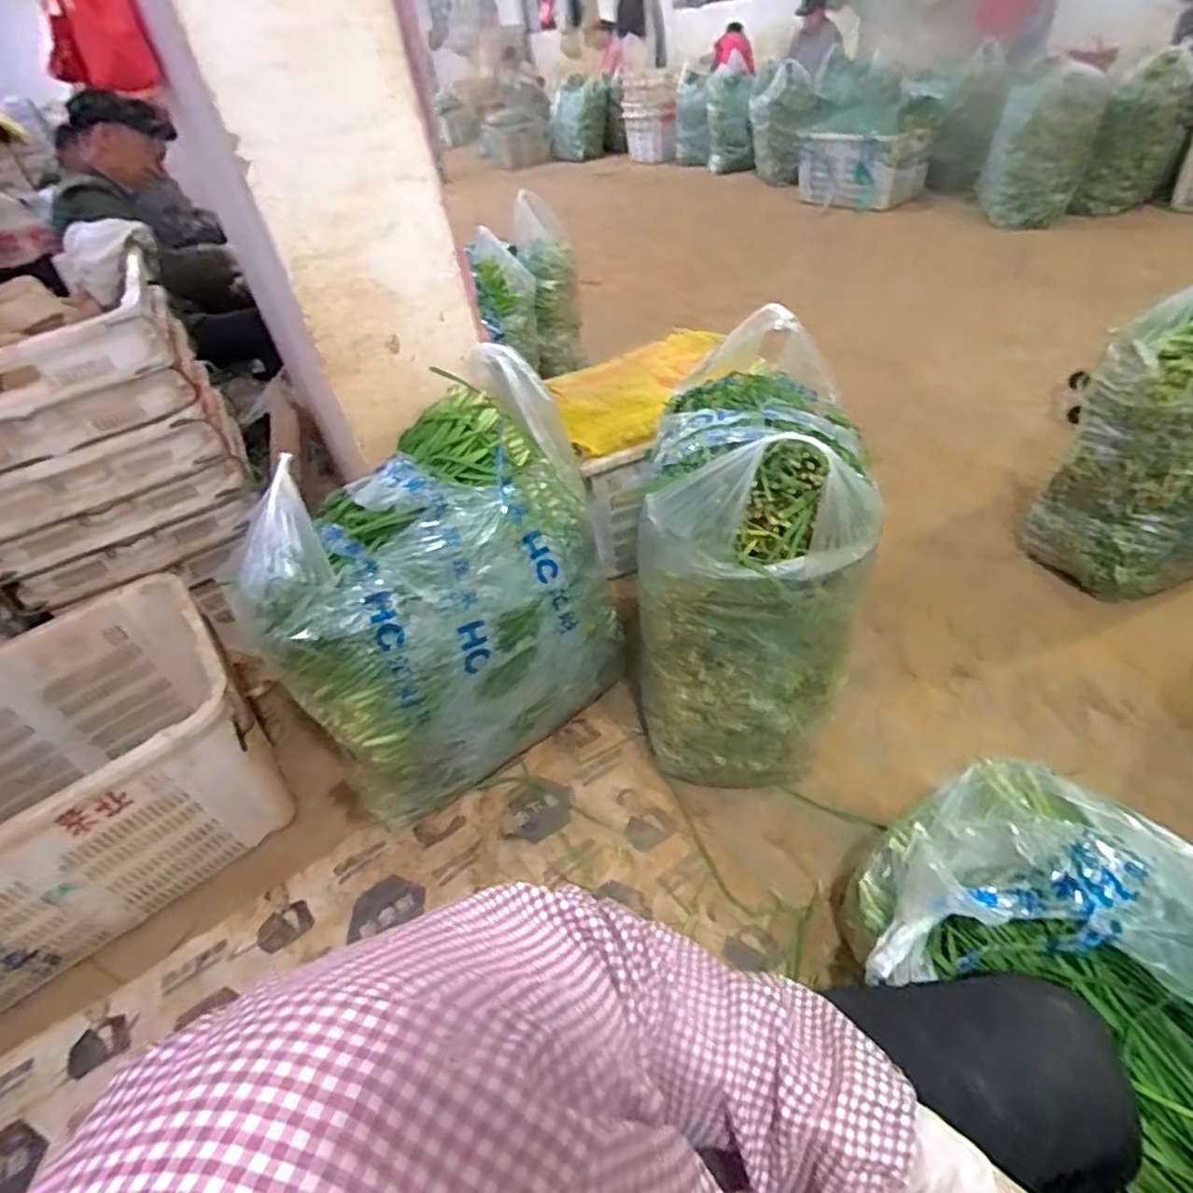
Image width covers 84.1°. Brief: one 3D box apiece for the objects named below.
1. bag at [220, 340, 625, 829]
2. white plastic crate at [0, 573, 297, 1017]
[{"bbox_3d":[-0.254,0.008,1.117,0.531,0.563,0.281,-28,44,-19],"label":"bag"},{"bbox_3d":[-0.924,0.331,1.115,0.666,0.328,0.490,-34,46,-25],"label":"white plastic crate"}]

